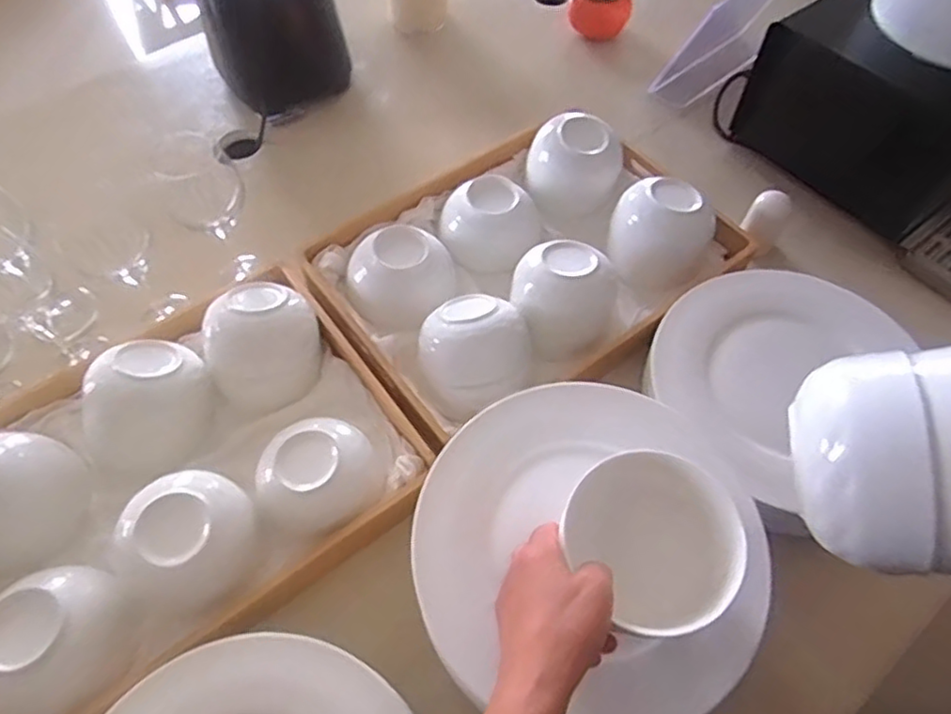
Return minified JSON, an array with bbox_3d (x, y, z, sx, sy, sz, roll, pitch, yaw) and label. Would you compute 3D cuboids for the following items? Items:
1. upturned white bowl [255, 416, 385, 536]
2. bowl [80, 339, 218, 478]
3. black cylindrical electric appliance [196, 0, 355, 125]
[{"bbox_3d":[-0.135,0.098,0.554,0.103,0.051,0.092,-22,60,-13],"label":"upturned white bowl"},{"bbox_3d":[-0.299,0.034,0.580,0.099,0.061,0.122,30,62,24],"label":"bowl"},{"bbox_3d":[-0.262,-0.441,0.841,0.181,0.196,0.134,-15,58,-9],"label":"black cylindrical electric appliance"}]

